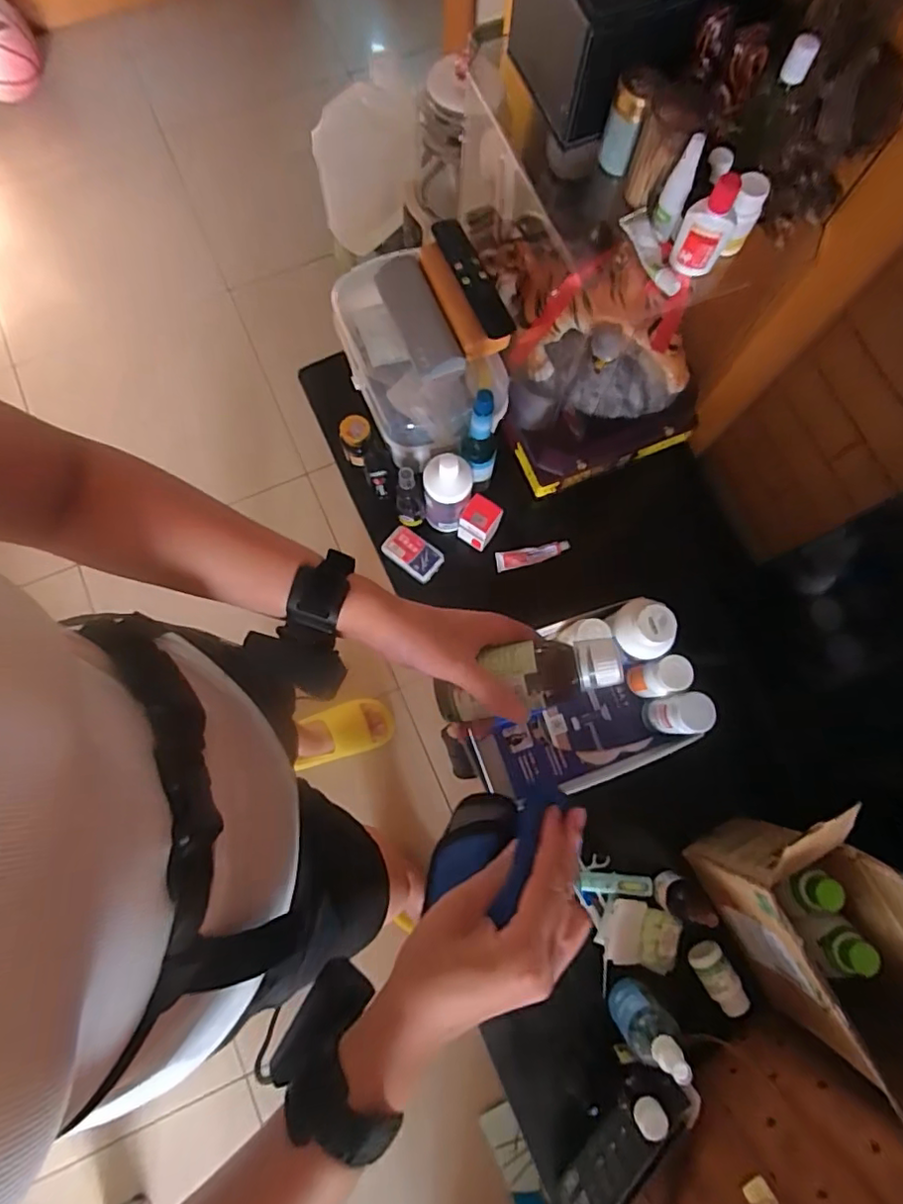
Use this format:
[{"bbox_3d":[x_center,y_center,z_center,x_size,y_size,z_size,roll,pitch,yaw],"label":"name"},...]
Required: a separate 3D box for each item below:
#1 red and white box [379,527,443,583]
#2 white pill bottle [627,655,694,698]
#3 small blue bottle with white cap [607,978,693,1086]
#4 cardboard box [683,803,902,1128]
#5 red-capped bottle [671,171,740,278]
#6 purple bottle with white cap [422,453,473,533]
[{"bbox_3d":[-0.054,-0.067,0.805,0.081,0.013,0.048,37,80,7],"label":"red and white box"},{"bbox_3d":[0.265,0.100,0.748,0.056,0.110,0.048,-8,78,-3],"label":"white pill bottle"},{"bbox_3d":[0.217,0.471,0.628,0.057,0.138,0.052,-38,81,-8],"label":"small blue bottle with white cap"},{"bbox_3d":[0.390,0.351,0.581,0.111,0.247,0.295,-32,80,-7],"label":"cardboard box"},{"bbox_3d":[0.219,-0.321,0.491,0.041,0.069,0.031,26,79,4],"label":"red-capped bottle"},{"bbox_3d":[-0.006,-0.147,0.760,0.063,0.141,0.059,8,78,1],"label":"purple bottle with white cap"}]

